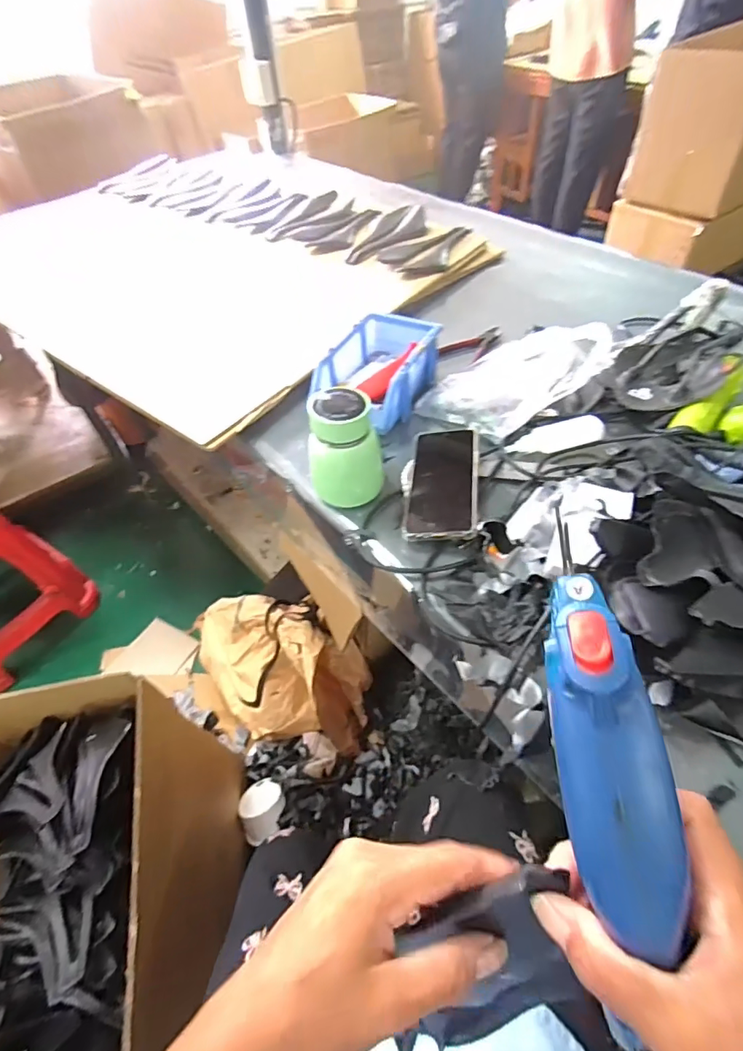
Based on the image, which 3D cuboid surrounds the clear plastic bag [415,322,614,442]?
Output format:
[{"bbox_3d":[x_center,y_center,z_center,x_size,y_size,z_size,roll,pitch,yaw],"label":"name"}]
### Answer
[{"bbox_3d":[0.168,-0.169,0.599,0.238,0.071,0.100,-12,42,38],"label":"clear plastic bag"}]

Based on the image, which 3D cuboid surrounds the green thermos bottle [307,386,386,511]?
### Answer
[{"bbox_3d":[-0.030,-0.087,0.542,0.078,0.117,0.068,-11,51,-4],"label":"green thermos bottle"}]

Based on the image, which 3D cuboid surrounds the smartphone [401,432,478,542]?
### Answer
[{"bbox_3d":[0.081,-0.053,0.557,0.076,0.009,0.161,1,54,12],"label":"smartphone"}]

